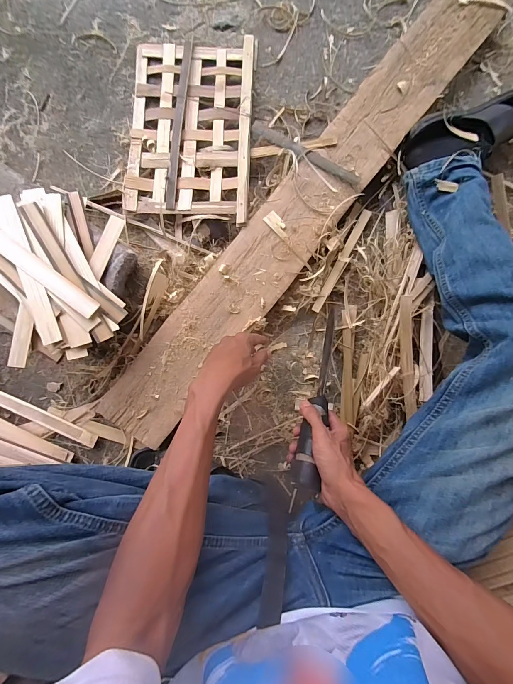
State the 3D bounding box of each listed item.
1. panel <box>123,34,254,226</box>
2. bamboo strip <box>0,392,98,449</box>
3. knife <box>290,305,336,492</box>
[{"bbox_3d":[-0.126,-0.407,0.611,0.227,0.024,0.356,2,83,2],"label":"panel"},{"bbox_3d":[-0.452,0.112,0.580,0.345,0.011,0.023,25,86,-2],"label":"bamboo strip"},{"bbox_3d":[0.103,0.069,0.500,0.034,0.030,0.314,20,57,-2],"label":"knife"}]

